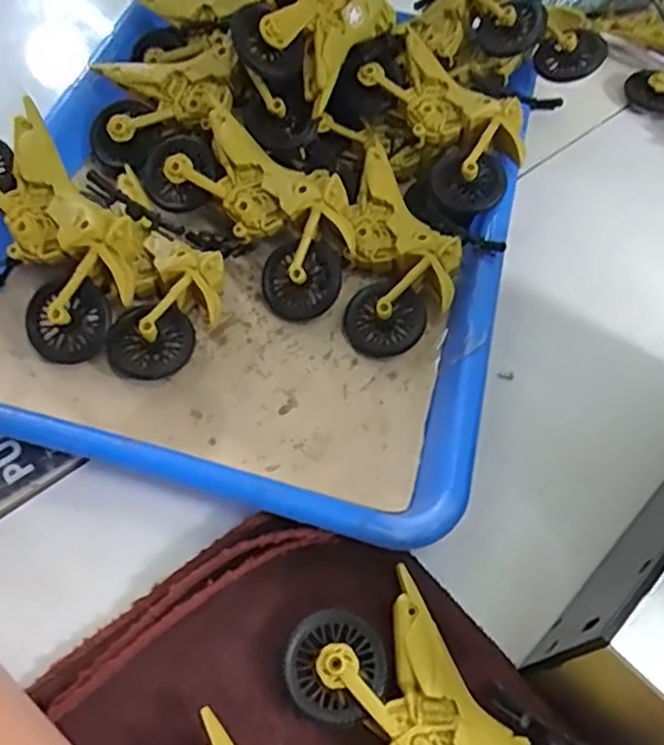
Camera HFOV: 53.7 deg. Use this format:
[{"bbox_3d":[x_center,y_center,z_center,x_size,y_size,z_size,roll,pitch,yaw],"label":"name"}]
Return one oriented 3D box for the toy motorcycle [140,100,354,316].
[{"bbox_3d":[-0.038,-0.082,0.327,0.116,0.044,0.059,38,64,18],"label":"toy motorcycle"}]

